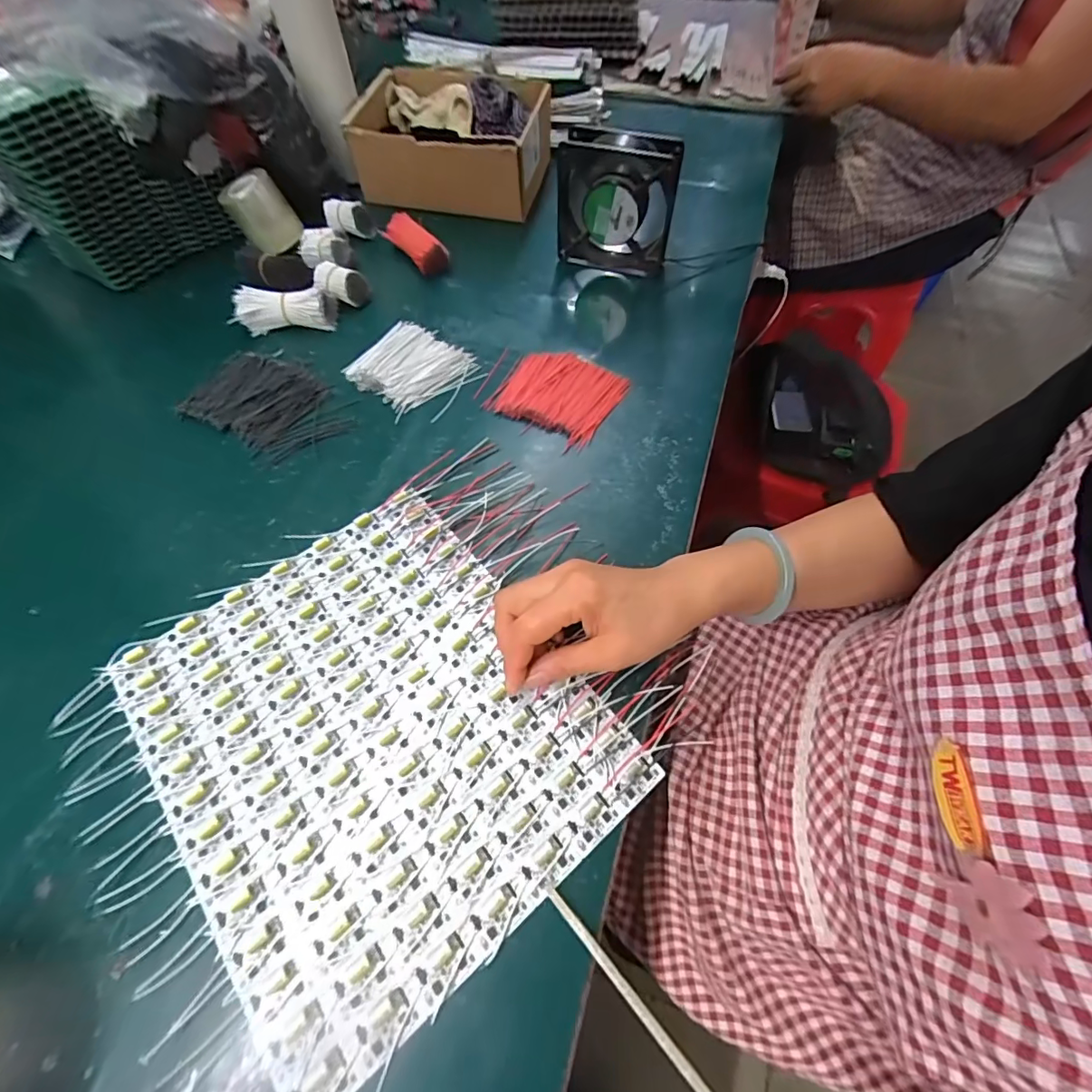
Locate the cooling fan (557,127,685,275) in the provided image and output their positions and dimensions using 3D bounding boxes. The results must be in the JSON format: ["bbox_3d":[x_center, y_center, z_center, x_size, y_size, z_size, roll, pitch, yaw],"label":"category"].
[{"bbox_3d":[0.071,-0.356,0.530,0.117,0.116,0.048,6,59,4],"label":"cooling fan"}]

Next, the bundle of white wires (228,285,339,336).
[{"bbox_3d":[-0.270,-0.245,0.519,0.095,0.031,0.034,-3,59,-1],"label":"bundle of white wires"}]

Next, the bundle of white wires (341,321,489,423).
[{"bbox_3d":[-0.127,-0.173,0.493,0.109,0.021,0.100,35,65,20],"label":"bundle of white wires"}]

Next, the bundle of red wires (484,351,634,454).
[{"bbox_3d":[0.011,-0.148,0.474,0.108,0.020,0.099,28,63,17],"label":"bundle of red wires"}]

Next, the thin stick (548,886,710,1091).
[{"bbox_3d":[0.057,0.242,0.250,0.007,0.006,0.159,-38,63,-20],"label":"thin stick"}]

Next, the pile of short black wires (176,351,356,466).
[{"bbox_3d":[-0.253,-0.131,0.470,0.147,0.016,0.098,26,63,16],"label":"pile of short black wires"}]

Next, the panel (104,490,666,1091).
[{"bbox_3d":[-0.111,0.113,0.326,0.240,0.010,0.286,-36,65,-19],"label":"panel"}]

